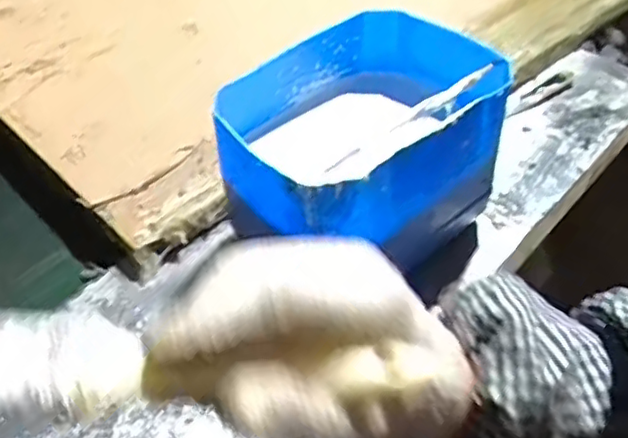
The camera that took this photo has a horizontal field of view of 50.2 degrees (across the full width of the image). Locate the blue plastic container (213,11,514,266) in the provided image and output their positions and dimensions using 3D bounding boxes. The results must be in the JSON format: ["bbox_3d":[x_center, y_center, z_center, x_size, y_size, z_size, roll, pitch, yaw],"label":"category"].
[{"bbox_3d":[0.028,-0.053,0.481,0.190,0.113,0.156,-31,55,-25],"label":"blue plastic container"}]

